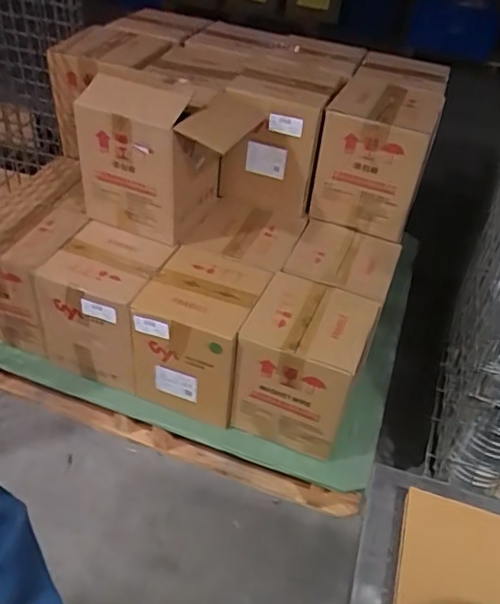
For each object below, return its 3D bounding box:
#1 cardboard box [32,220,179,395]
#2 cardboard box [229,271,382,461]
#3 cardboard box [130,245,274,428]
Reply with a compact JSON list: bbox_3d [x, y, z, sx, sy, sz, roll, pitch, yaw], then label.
[{"bbox_3d":[-0.313,0.008,1.296,0.234,0.260,0.215,20,42,16],"label":"cardboard box"},{"bbox_3d":[0.110,0.132,1.219,0.228,0.252,0.231,18,42,14],"label":"cardboard box"},{"bbox_3d":[-0.105,0.065,1.253,0.215,0.250,0.230,16,41,12],"label":"cardboard box"}]

